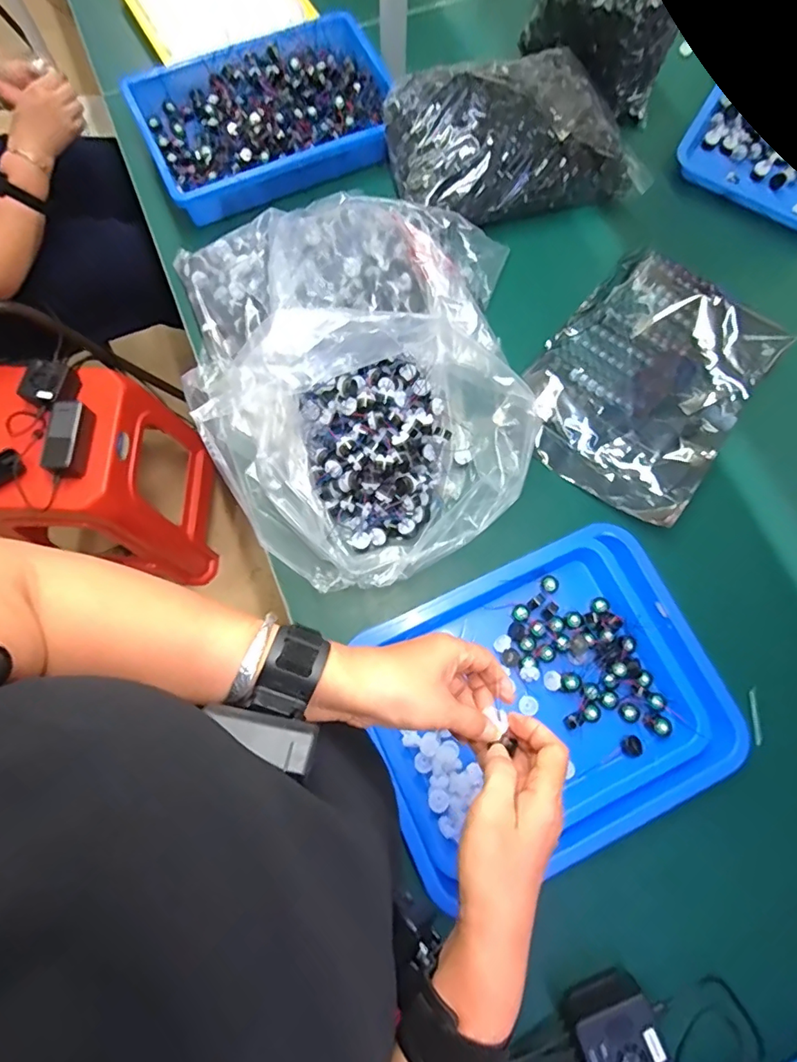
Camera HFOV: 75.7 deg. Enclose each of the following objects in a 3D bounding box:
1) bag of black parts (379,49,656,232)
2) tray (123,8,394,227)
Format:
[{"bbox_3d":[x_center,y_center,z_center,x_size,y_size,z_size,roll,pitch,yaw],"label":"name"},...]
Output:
[{"bbox_3d":[0.163,-0.564,0.731,0.346,0.093,0.211,-16,76,-5],"label":"bag of black parts"},{"bbox_3d":[-0.194,-0.627,0.769,0.359,0.070,0.248,-26,77,-7],"label":"tray"}]

